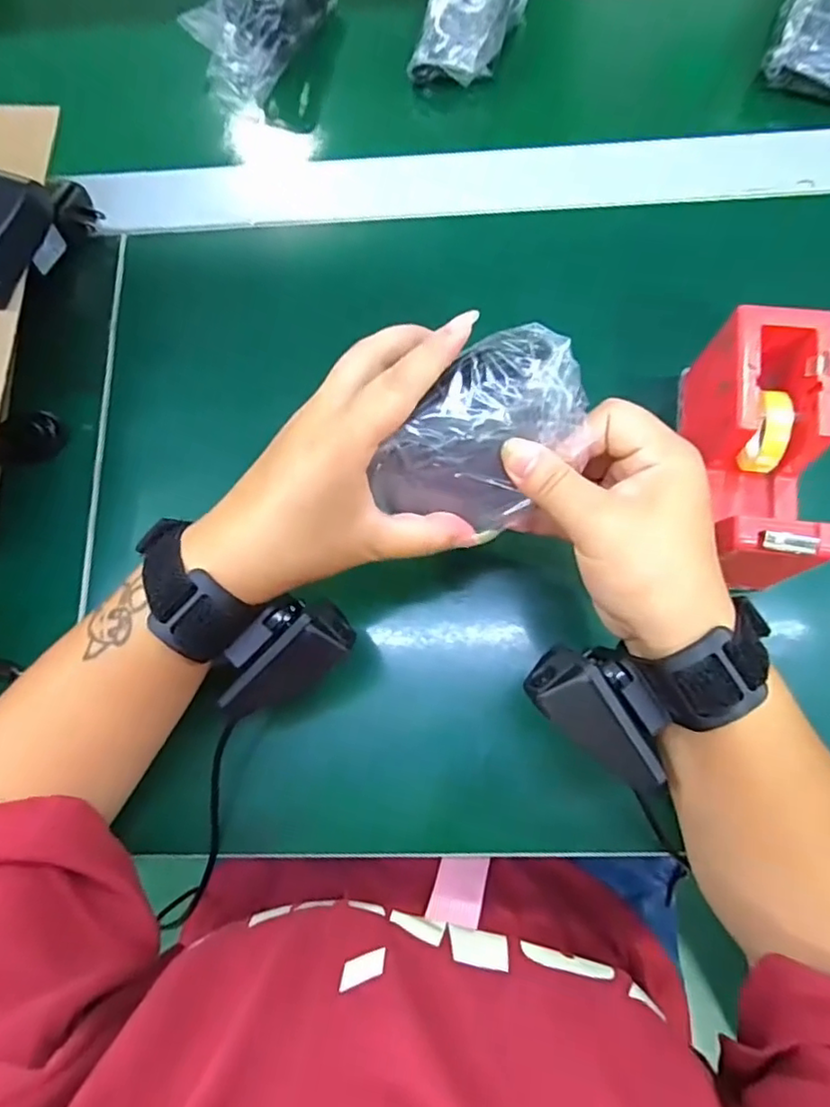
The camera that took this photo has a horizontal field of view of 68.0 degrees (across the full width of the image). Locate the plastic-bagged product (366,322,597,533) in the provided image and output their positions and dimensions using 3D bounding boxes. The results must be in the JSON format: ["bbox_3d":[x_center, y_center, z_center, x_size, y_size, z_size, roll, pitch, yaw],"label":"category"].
[{"bbox_3d":[0.028,-0.051,0.265,0.087,0.051,0.062,-40,74,-11],"label":"plastic-bagged product"}]

